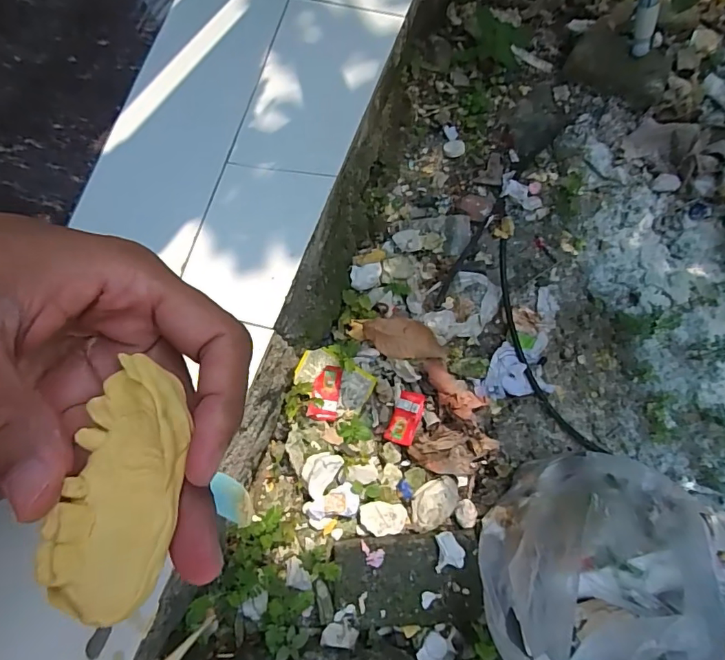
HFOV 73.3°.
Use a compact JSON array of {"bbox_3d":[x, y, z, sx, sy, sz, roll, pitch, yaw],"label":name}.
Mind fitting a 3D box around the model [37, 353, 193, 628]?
[{"bbox_3d":[-0.062,0.040,0.126,0.025,0.018,0.062,10,82,3],"label":"model"}]

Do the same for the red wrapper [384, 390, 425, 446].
[{"bbox_3d":[0.051,0.104,0.580,0.033,0.004,0.064,15,68,20],"label":"red wrapper"}]

